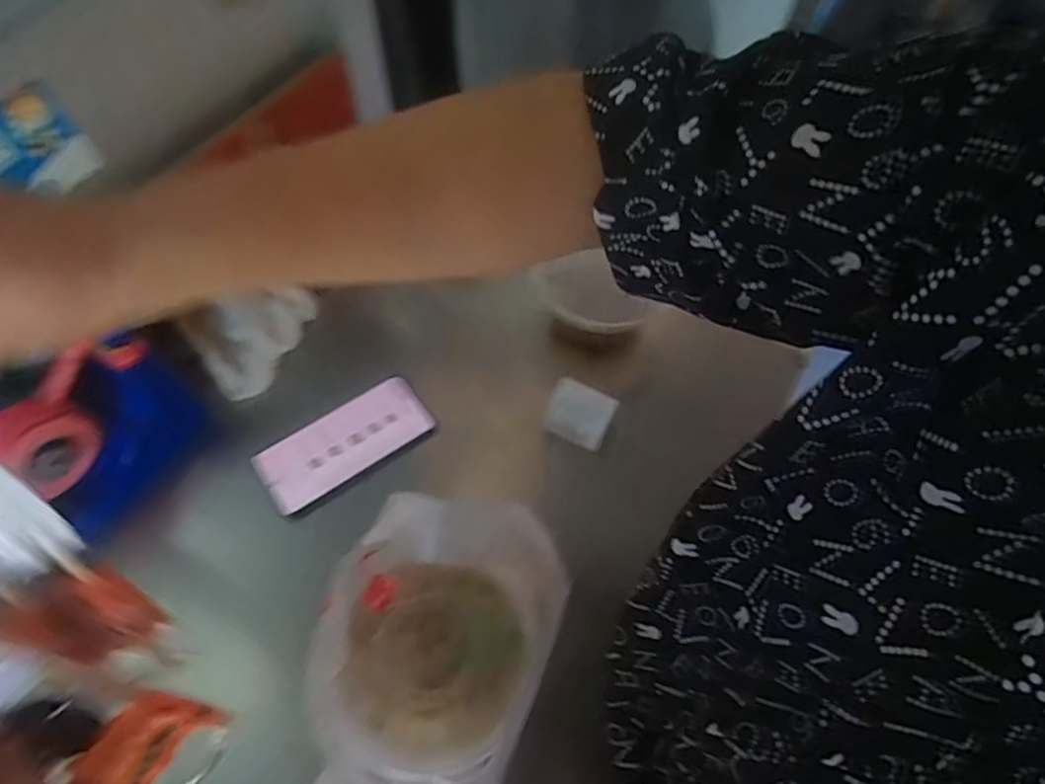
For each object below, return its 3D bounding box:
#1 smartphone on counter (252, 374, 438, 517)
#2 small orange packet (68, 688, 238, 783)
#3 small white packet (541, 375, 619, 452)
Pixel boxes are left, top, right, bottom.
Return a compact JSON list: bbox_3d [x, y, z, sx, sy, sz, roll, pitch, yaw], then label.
[{"bbox_3d":[-0.165,0.046,0.595,0.157,0.014,0.075,-34,67,-19],"label":"smartphone on counter"},{"bbox_3d":[-0.172,0.170,0.307,0.008,0.071,0.045,19,66,36],"label":"small orange packet"},{"bbox_3d":[0.054,0.019,0.594,0.057,0.035,0.043,22,62,11],"label":"small white packet"}]

